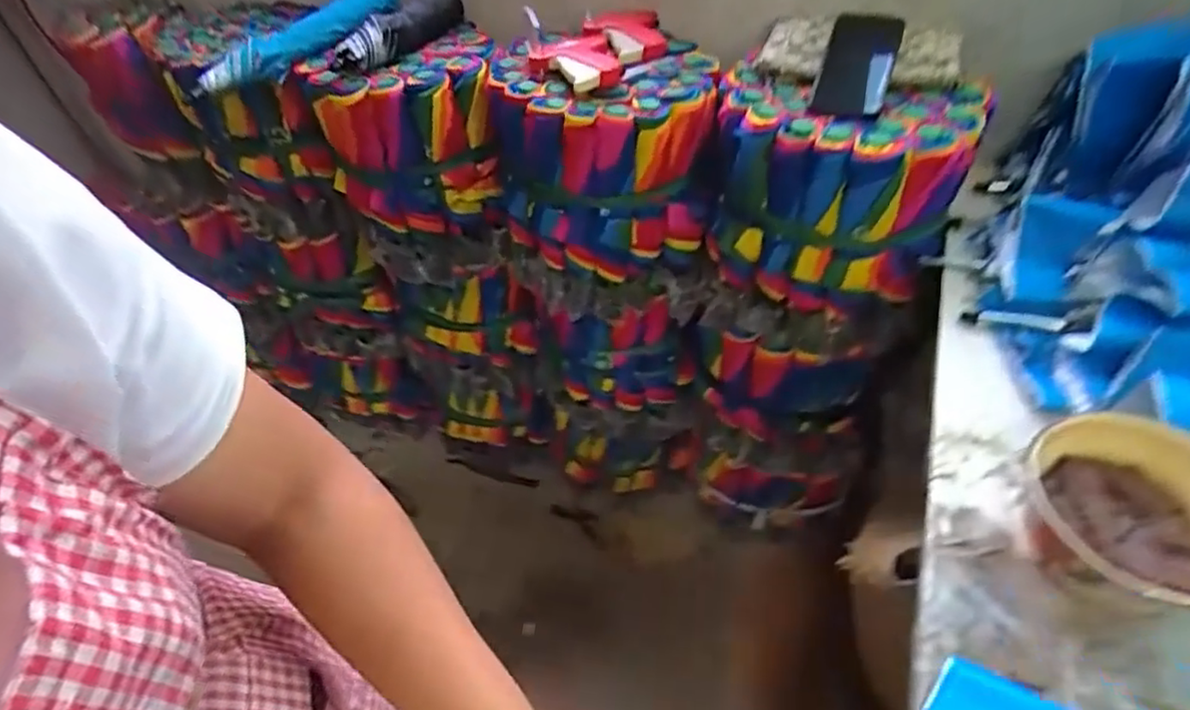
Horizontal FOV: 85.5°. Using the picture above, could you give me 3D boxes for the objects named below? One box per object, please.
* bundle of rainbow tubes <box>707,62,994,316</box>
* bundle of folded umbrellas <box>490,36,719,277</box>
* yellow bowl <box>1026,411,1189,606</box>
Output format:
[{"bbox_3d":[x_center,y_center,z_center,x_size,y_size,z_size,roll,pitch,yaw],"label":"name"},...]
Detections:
[{"bbox_3d":[0.270,-0.180,0.758,0.272,0.224,0.132,13,50,17],"label":"bundle of rainbow tubes"},{"bbox_3d":[0.008,-0.264,0.863,0.281,0.233,0.212,-5,47,1],"label":"bundle of folded umbrellas"},{"bbox_3d":[0.376,0.117,0.455,0.128,0.078,0.137,-3,47,3],"label":"yellow bowl"}]

